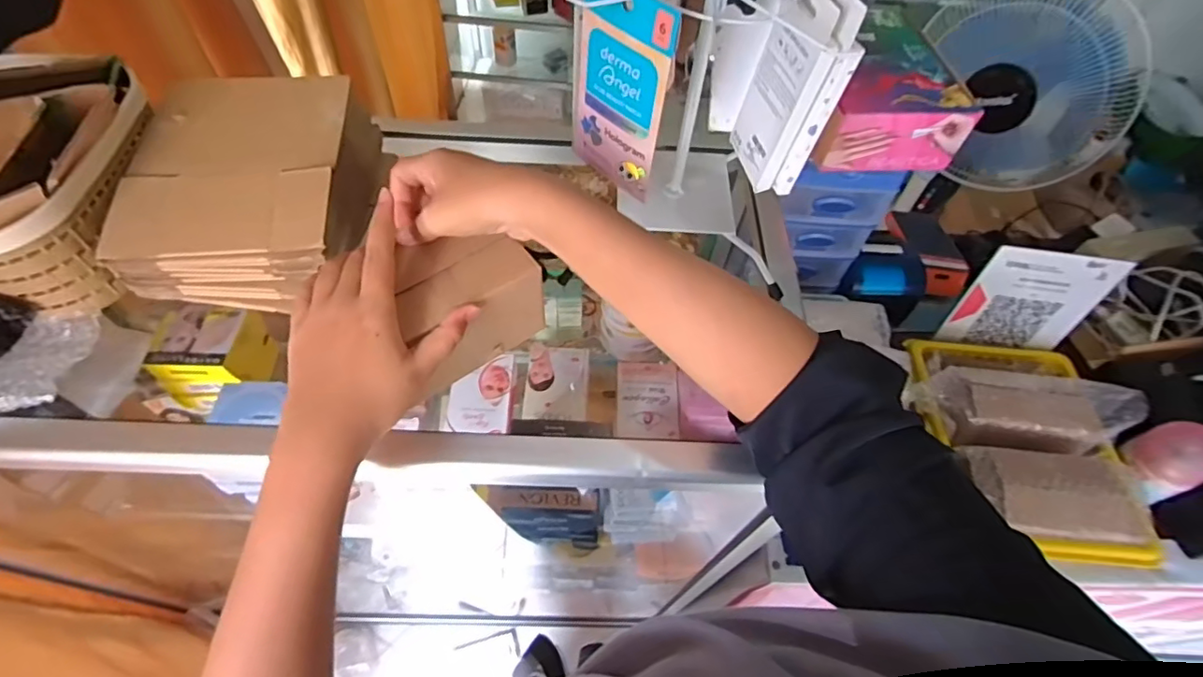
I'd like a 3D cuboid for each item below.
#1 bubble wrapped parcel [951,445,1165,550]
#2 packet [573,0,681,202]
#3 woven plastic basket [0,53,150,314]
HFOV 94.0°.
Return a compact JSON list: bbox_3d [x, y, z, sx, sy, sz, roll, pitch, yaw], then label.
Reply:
[{"bbox_3d":[0.463,0.154,0.565,0.170,0.032,0.084,7,56,1],"label":"bubble wrapped parcel"},{"bbox_3d":[0.011,-0.170,0.393,0.010,0.140,0.084,-37,65,-25],"label":"packet"},{"bbox_3d":[-0.450,-0.126,0.434,0.159,0.116,0.189,1,56,-3],"label":"woven plastic basket"}]

